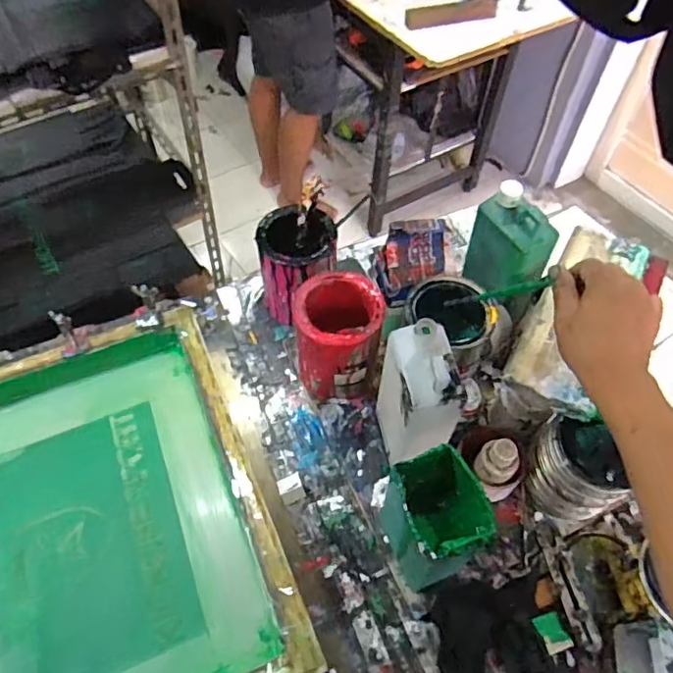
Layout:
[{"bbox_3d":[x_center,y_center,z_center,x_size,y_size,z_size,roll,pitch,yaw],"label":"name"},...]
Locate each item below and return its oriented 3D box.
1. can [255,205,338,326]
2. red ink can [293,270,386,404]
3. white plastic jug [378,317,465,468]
[{"bbox_3d":[-0.054,-0.096,0.798,0.109,0.168,0.101,1,56,-1],"label":"can"},{"bbox_3d":[-0.001,0.007,0.732,0.104,0.171,0.114,1,56,-1],"label":"red ink can"},{"bbox_3d":[0.089,0.077,0.625,0.062,0.205,0.102,-9,57,-7],"label":"white plastic jug"}]

